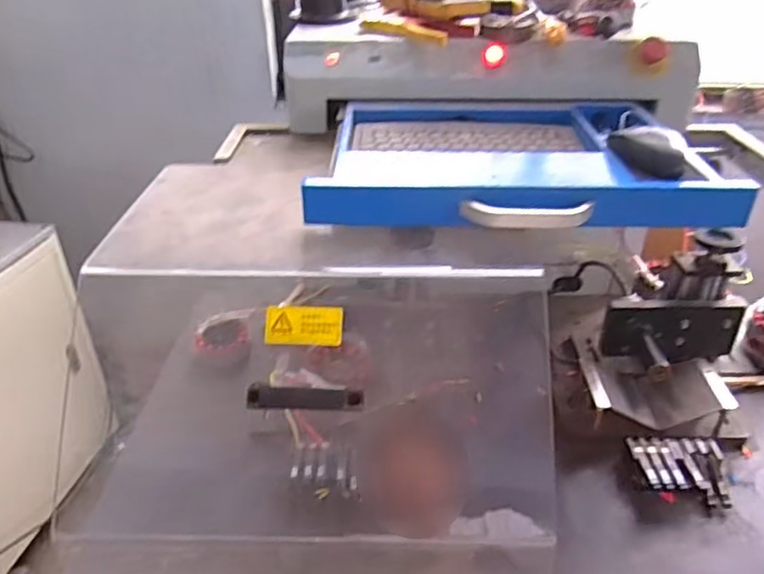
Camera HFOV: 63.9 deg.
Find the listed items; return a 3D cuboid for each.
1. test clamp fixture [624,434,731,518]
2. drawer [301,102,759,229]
[{"bbox_3d":[0.366,0.226,0.756,0.106,0.037,0.081,4,33,7],"label":"test clamp fixture"},{"bbox_3d":[0.162,-0.167,0.754,0.463,0.058,0.306,1,33,2],"label":"drawer"}]

